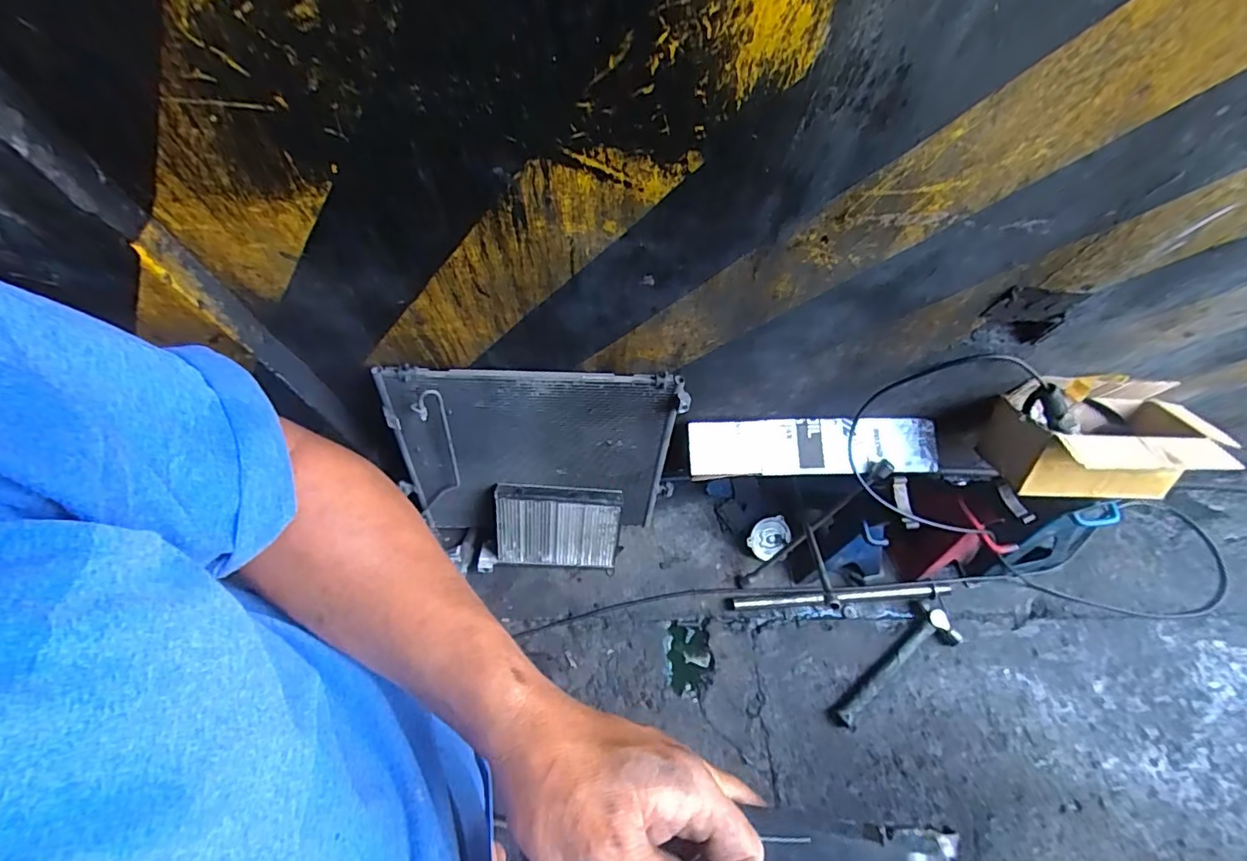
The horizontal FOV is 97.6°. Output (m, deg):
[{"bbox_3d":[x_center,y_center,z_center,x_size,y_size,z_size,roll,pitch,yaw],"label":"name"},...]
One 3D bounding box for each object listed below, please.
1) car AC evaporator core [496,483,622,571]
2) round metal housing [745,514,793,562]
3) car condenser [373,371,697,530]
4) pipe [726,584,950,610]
[{"bbox_3d":[-0.154,0.229,1.271,0.281,0.225,0.039,5,36,-5],"label":"car AC evaporator core"},{"bbox_3d":[0.370,0.273,1.367,0.114,0.026,0.100,-12,80,-8],"label":"round metal housing"},{"bbox_3d":[-0.176,0.074,1.154,0.552,0.512,0.034,0,48,-6],"label":"car condenser"},{"bbox_3d":[0.533,0.413,1.353,0.550,0.024,0.032,-2,67,-3],"label":"pipe"}]

